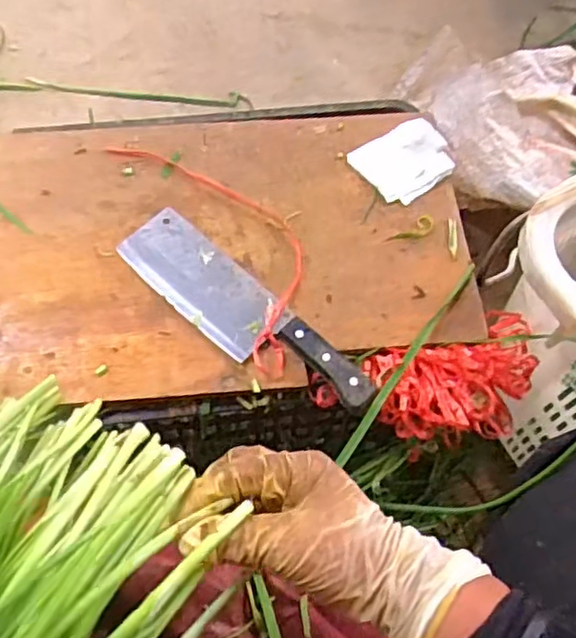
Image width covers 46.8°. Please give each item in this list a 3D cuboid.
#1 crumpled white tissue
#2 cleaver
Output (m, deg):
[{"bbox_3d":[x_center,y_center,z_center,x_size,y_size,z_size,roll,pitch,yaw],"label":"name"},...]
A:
[{"bbox_3d":[0.122,-0.166,0.689,0.092,0.015,0.080,-32,69,-17],"label":"crumpled white tissue"},{"bbox_3d":[-0.040,-0.005,0.605,0.272,0.025,0.070,39,68,16],"label":"cleaver"}]

